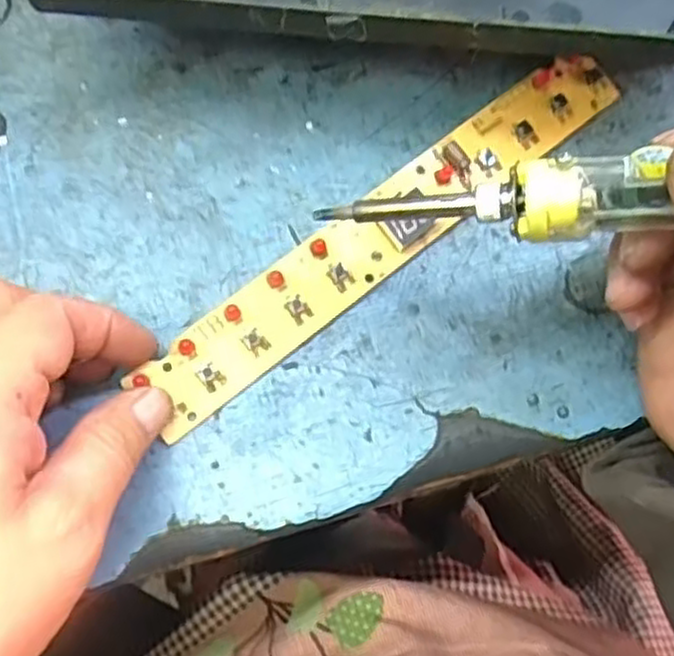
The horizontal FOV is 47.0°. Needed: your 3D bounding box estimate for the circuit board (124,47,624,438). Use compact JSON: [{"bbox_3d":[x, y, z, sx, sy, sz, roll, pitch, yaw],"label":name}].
[{"bbox_3d":[0.023,-0.040,0.310,0.230,0.011,0.030,-38,78,-11],"label":"circuit board"}]

